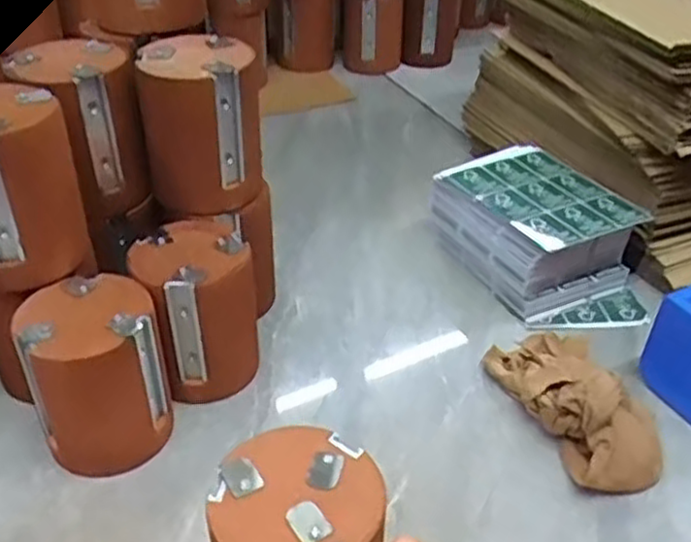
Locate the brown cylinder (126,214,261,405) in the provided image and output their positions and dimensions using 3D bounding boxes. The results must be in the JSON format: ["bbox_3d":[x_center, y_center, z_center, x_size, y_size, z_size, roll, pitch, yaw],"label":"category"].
[{"bbox_3d":[-0.099,0.028,0.501,0.073,0.103,0.070,-11,37,-14],"label":"brown cylinder"}]

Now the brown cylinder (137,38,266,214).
[{"bbox_3d":[-0.097,-0.103,0.507,0.072,0.102,0.070,1,37,-1],"label":"brown cylinder"}]

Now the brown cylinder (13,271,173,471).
[{"bbox_3d":[-0.150,0.066,0.451,0.076,0.104,0.071,0,36,0],"label":"brown cylinder"}]

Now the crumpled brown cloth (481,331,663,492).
[{"bbox_3d":[0.159,0.080,0.488,0.080,0.040,0.138,-14,38,-18],"label":"crumpled brown cloth"}]

